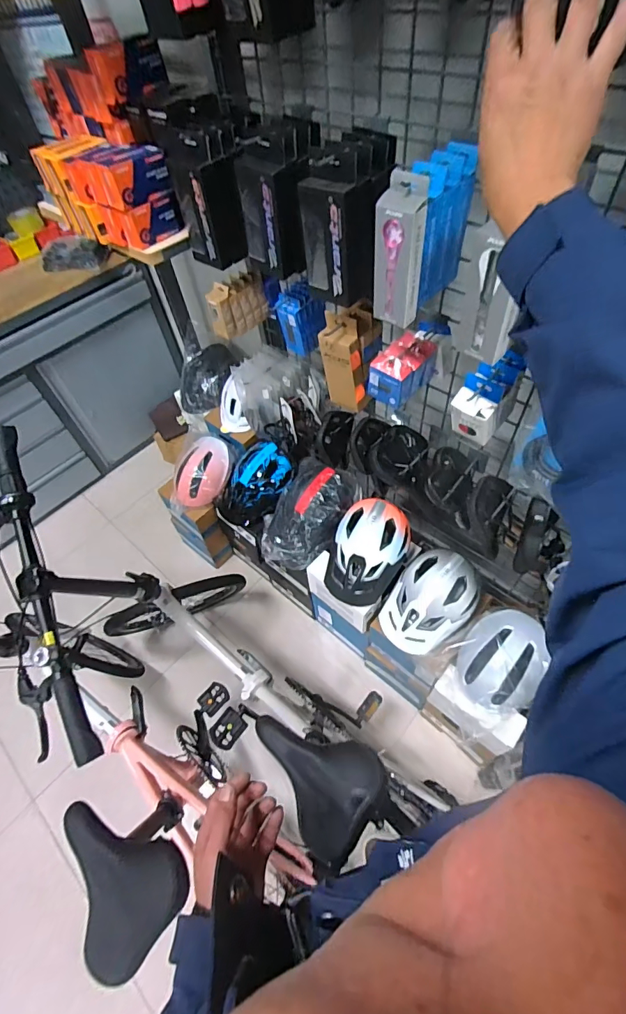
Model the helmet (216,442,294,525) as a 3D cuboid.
[{"bbox_3d":[-0.196,-0.089,1.580,0.199,0.170,0.329,33,106,0],"label":"helmet"}]

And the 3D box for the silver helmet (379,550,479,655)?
[{"bbox_3d":[0.336,0.275,1.241,0.223,0.157,0.273,30,63,23],"label":"silver helmet"}]

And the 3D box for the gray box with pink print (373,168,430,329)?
[{"bbox_3d":[0.133,-0.386,0.666,0.067,0.206,0.044,35,65,25],"label":"gray box with pink print"}]

